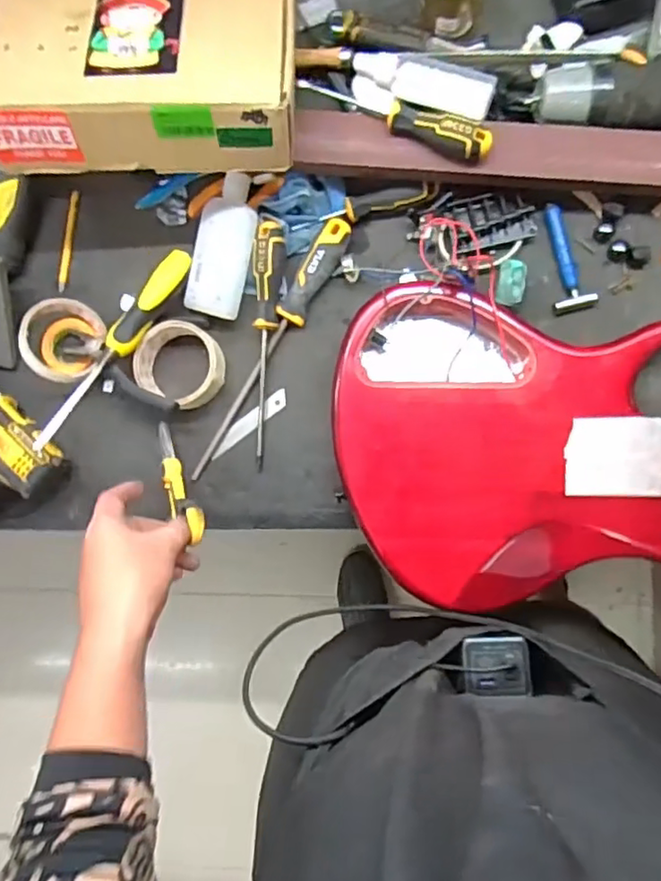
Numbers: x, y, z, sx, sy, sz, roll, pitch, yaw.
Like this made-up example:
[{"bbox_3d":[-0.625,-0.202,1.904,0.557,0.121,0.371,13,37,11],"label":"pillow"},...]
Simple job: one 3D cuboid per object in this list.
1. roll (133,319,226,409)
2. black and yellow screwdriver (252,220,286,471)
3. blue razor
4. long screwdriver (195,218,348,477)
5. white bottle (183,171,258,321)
[{"bbox_3d":[-0.156,-0.081,0.653,0.086,0.046,0.081,0,90,5],"label":"roll"},{"bbox_3d":[-0.069,-0.100,0.645,0.026,0.038,0.247,4,90,5],"label":"black and yellow screwdriver"},{"bbox_3d":[0.232,-0.183,0.633,0.041,0.015,0.111,-21,88,5],"label":"blue razor"},{"bbox_3d":[-0.062,-0.092,0.651,0.029,0.027,0.305,29,92,5],"label":"long screwdriver"},{"bbox_3d":[-0.111,-0.200,0.637,0.061,0.028,0.139,13,91,5],"label":"white bottle"}]

